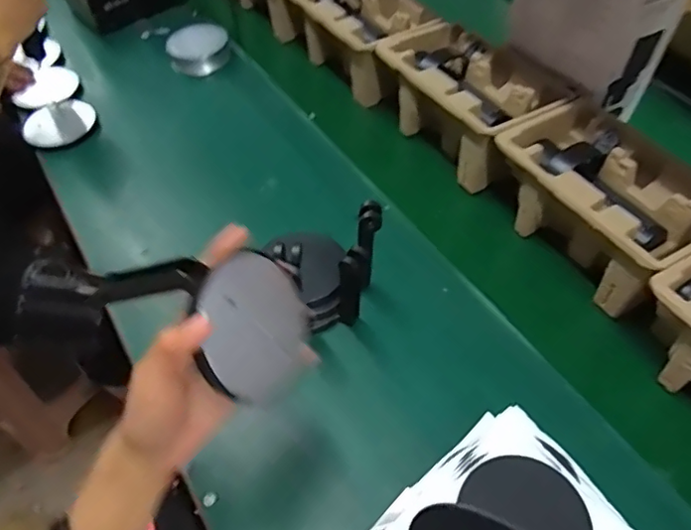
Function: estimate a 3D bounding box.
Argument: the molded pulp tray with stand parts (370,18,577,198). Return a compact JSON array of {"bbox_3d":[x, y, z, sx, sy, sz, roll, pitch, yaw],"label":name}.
[{"bbox_3d":[0.156,-0.222,0.736,0.155,0.104,0.229,-27,62,-20],"label":"molded pulp tray with stand parts"}]

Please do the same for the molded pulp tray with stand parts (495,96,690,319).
[{"bbox_3d":[0.278,-0.074,0.615,0.139,0.103,0.223,-23,60,-19],"label":"molded pulp tray with stand parts"}]

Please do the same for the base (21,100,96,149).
[{"bbox_3d":[-0.405,-0.202,0.788,0.079,0.012,0.100,35,60,18],"label":"base"}]

